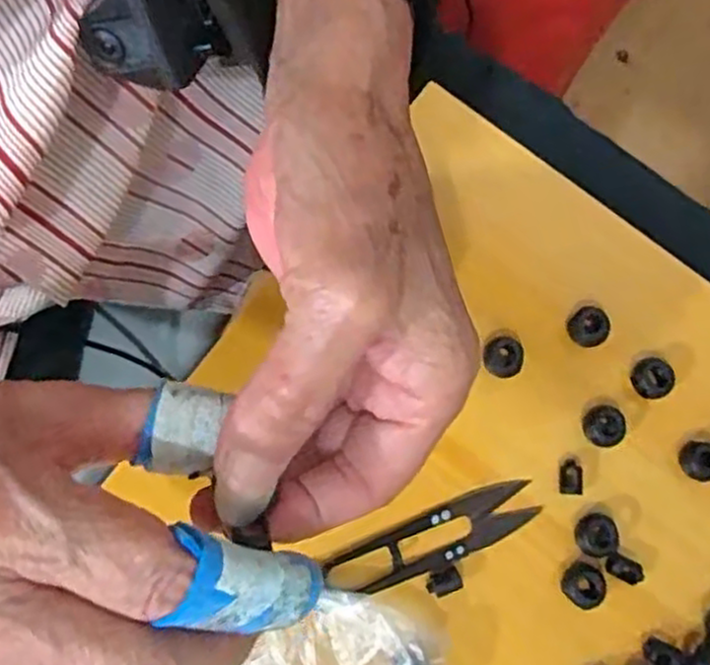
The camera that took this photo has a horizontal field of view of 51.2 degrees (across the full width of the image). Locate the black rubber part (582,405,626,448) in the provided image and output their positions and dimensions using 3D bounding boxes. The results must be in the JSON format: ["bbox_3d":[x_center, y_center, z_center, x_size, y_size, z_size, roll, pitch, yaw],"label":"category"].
[{"bbox_3d":[0.108,0.041,0.321,0.016,0.010,0.017,2,75,-6],"label":"black rubber part"}]

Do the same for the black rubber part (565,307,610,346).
[{"bbox_3d":[0.103,-0.002,0.328,0.016,0.013,0.017,2,75,-6],"label":"black rubber part"}]

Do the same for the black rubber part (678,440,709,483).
[{"bbox_3d":[0.150,0.056,0.320,0.015,0.011,0.017,2,75,-6],"label":"black rubber part"}]

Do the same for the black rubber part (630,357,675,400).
[{"bbox_3d":[0.130,0.020,0.325,0.014,0.015,0.017,-25,79,-12],"label":"black rubber part"}]

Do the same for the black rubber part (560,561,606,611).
[{"bbox_3d":[0.095,0.105,0.307,0.015,0.011,0.018,19,74,-1],"label":"black rubber part"}]

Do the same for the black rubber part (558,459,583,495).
[{"bbox_3d":[0.093,0.062,0.318,0.009,0.004,0.015,9,74,-4],"label":"black rubber part"}]

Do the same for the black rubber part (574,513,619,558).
[{"bbox_3d":[0.102,0.085,0.312,0.016,0.007,0.017,8,74,-4],"label":"black rubber part"}]

